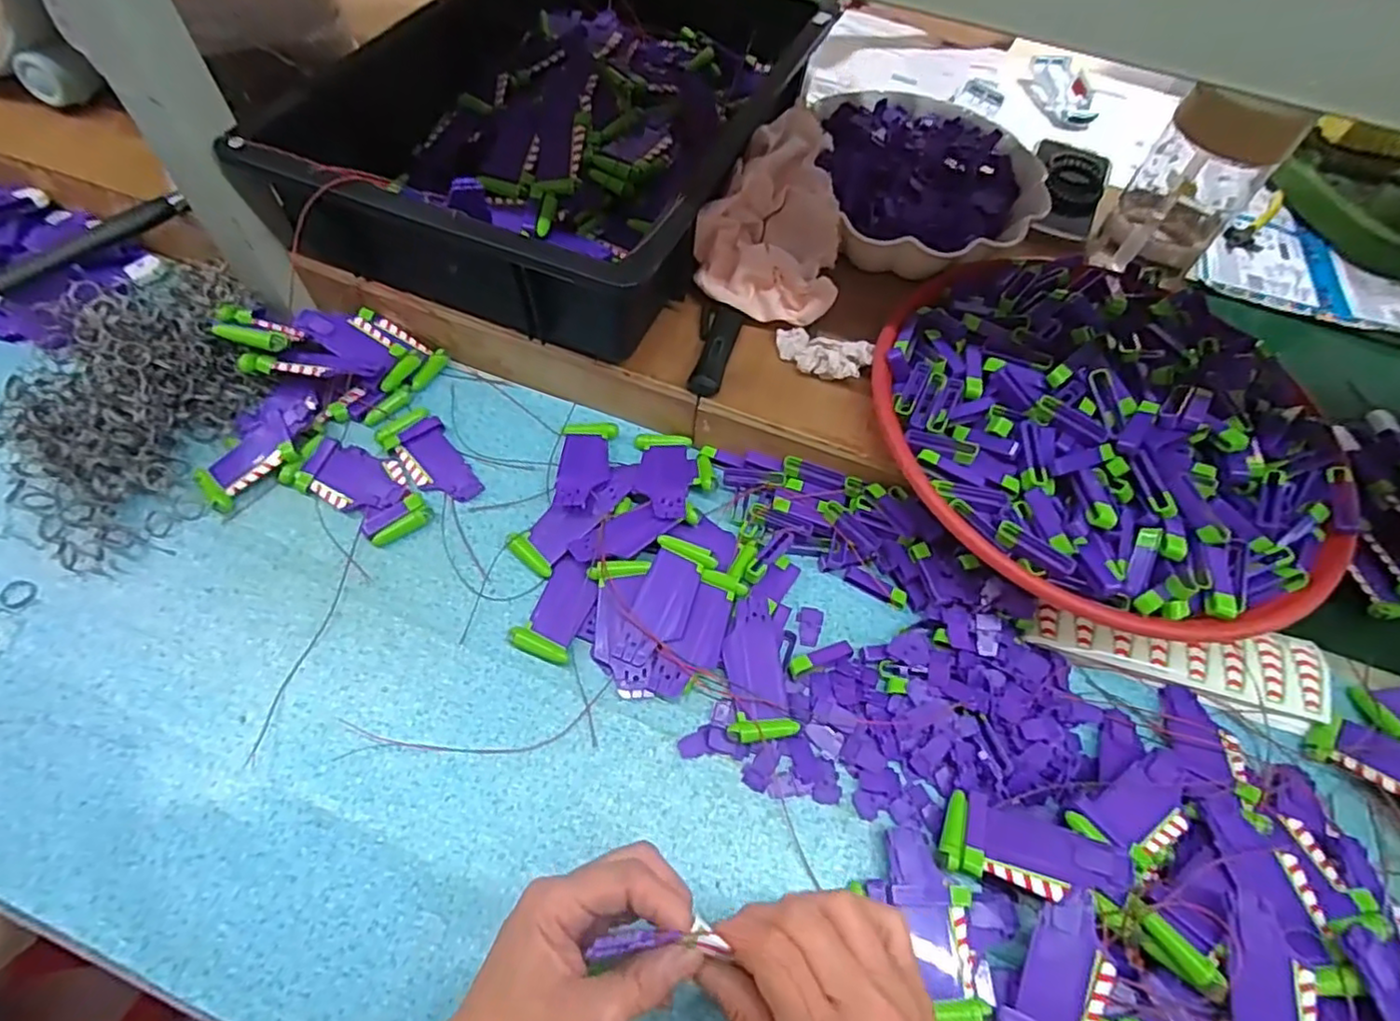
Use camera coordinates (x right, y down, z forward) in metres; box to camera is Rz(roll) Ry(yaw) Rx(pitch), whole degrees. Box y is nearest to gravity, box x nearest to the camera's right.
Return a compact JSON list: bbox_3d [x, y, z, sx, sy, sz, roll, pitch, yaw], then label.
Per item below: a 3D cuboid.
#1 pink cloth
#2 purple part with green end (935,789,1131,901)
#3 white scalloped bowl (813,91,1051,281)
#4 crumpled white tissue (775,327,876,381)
[{"bbox_3d":[0.059,-0.232,0.502,0.105,0.066,0.161,10,59,2],"label":"pink cloth"},{"bbox_3d":[0.182,0.186,0.353,0.090,0.007,0.042,5,47,25],"label":"purple part with green end"},{"bbox_3d":[0.193,-0.286,0.552,0.185,0.055,0.211,7,59,-1],"label":"white scalloped bowl"},{"bbox_3d":[0.090,-0.116,0.480,0.073,0.021,0.037,24,60,27],"label":"crumpled white tissue"}]

